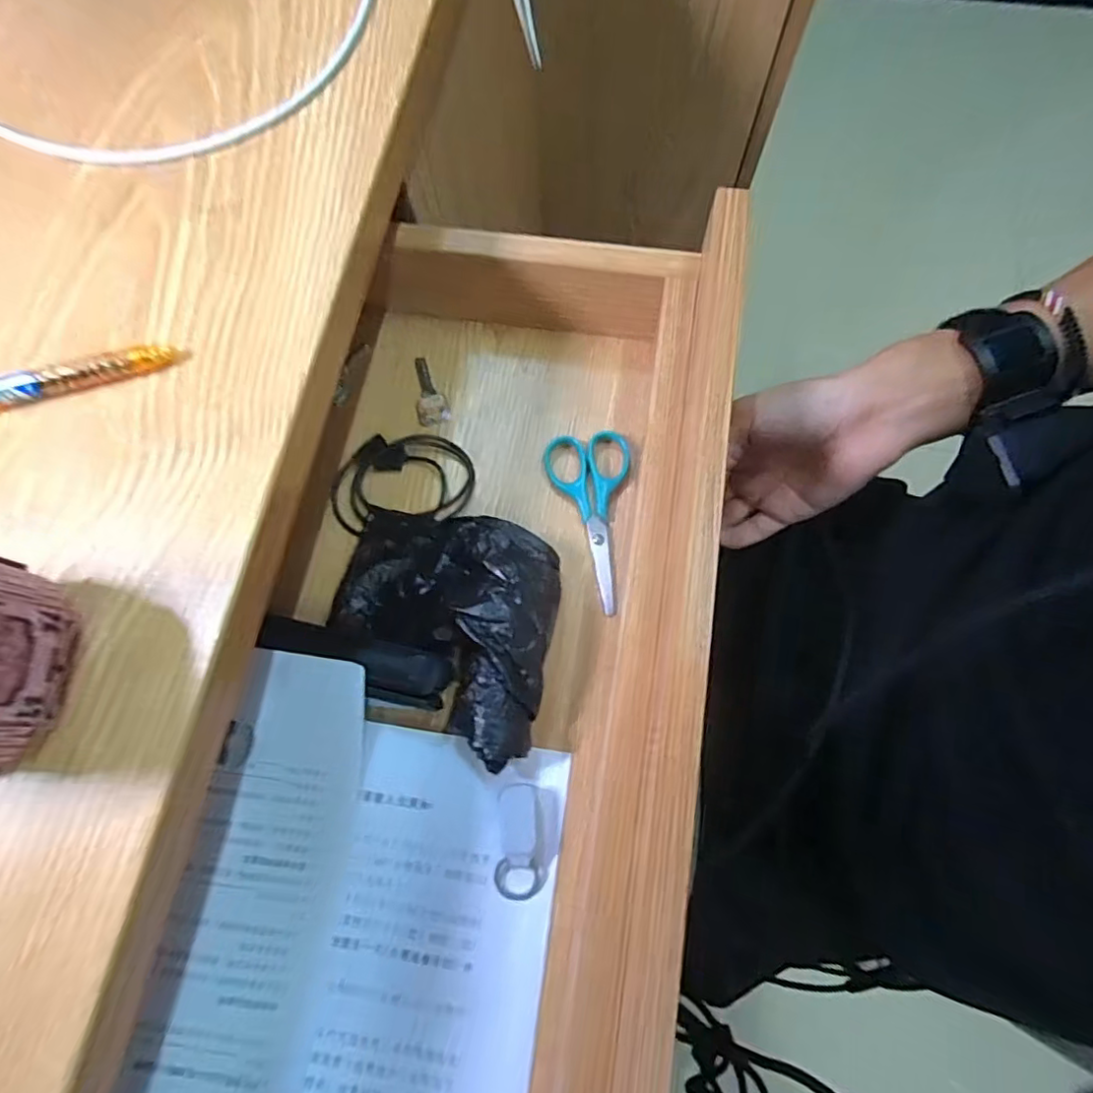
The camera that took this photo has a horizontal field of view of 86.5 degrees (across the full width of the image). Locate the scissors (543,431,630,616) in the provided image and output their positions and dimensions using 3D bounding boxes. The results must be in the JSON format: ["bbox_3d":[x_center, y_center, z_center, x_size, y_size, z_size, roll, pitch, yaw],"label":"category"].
[{"bbox_3d":[0.031,-0.016,0.345,0.050,0.008,0.109,-9,73,-2],"label":"scissors"}]

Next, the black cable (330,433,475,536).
[{"bbox_3d":[-0.090,-0.041,0.359,0.087,0.011,0.055,-10,73,-2],"label":"black cable"}]

